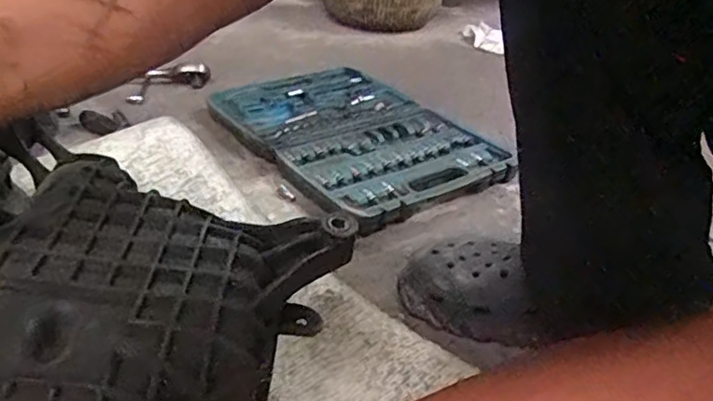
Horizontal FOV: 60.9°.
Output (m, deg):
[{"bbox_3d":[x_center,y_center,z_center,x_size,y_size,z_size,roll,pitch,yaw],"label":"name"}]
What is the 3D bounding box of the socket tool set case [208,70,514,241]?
[{"bbox_3d":[-0.004,-0.091,0.845,0.277,0.043,0.382,-19,39,-34],"label":"socket tool set case"}]

